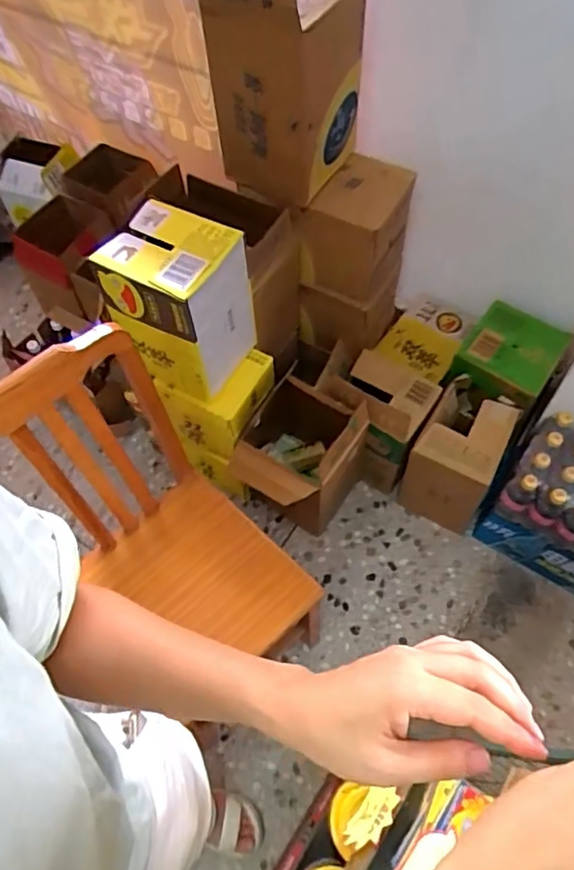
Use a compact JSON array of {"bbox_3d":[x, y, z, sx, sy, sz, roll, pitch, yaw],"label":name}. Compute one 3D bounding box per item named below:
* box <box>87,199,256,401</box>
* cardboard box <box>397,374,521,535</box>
[{"bbox_3d":[-0.214,-0.252,1.182,0.212,0.290,0.223,30,66,18],"label":"box"},{"bbox_3d":[0.423,0.048,1.487,0.187,0.302,0.245,23,64,15],"label":"cardboard box"}]

